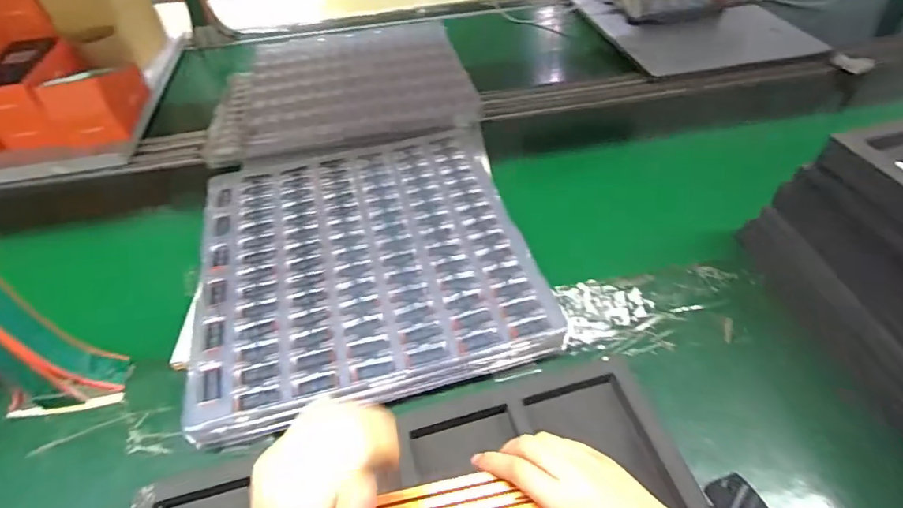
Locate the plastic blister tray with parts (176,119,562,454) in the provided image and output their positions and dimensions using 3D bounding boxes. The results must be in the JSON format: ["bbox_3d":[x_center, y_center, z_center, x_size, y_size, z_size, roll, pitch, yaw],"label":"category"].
[{"bbox_3d":[-0.112,-0.004,0.614,0.385,0.039,0.411,-13,47,-9],"label":"plastic blister tray with parts"}]

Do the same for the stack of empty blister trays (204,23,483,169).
[{"bbox_3d":[-0.207,-0.324,0.904,0.448,0.051,0.405,-10,47,-6],"label":"stack of empty blister trays"}]

